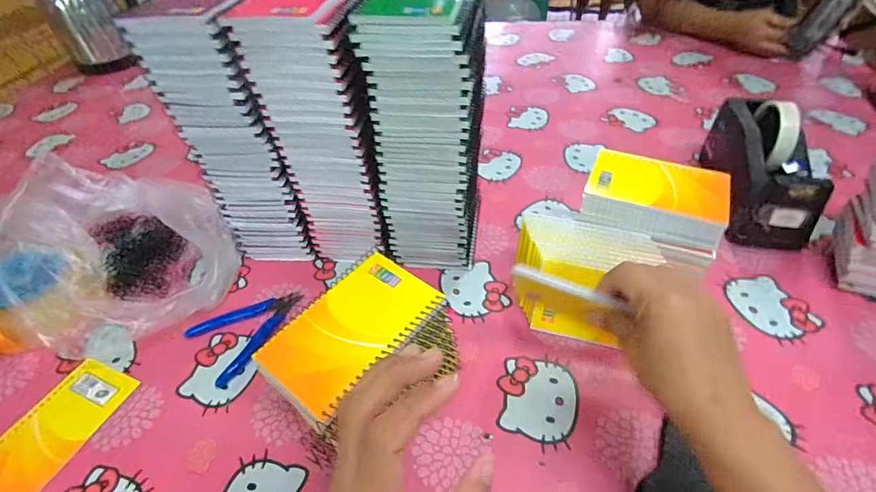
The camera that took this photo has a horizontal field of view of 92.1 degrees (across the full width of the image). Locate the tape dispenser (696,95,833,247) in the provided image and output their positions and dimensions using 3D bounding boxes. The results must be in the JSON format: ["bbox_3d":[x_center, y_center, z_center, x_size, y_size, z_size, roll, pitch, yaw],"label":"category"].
[{"bbox_3d":[0.412,-0.105,0.534,0.083,0.116,0.205,8,47,11],"label":"tape dispenser"}]

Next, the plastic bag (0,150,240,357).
[{"bbox_3d":[-0.389,-0.003,0.506,0.269,0.101,0.244,-2,46,1],"label":"plastic bag"}]

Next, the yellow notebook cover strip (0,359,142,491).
[{"bbox_3d":[-0.366,0.174,0.401,0.085,0.005,0.130,16,49,17],"label":"yellow notebook cover strip"}]

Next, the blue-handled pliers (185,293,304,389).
[{"bbox_3d":[-0.221,0.088,0.471,0.081,0.010,0.120,20,50,20],"label":"blue-handled pliers"}]

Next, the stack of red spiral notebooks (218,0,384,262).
[{"bbox_3d":[-0.114,-0.122,0.467,0.100,0.301,0.119,-2,46,1],"label":"stack of red spiral notebooks"}]

